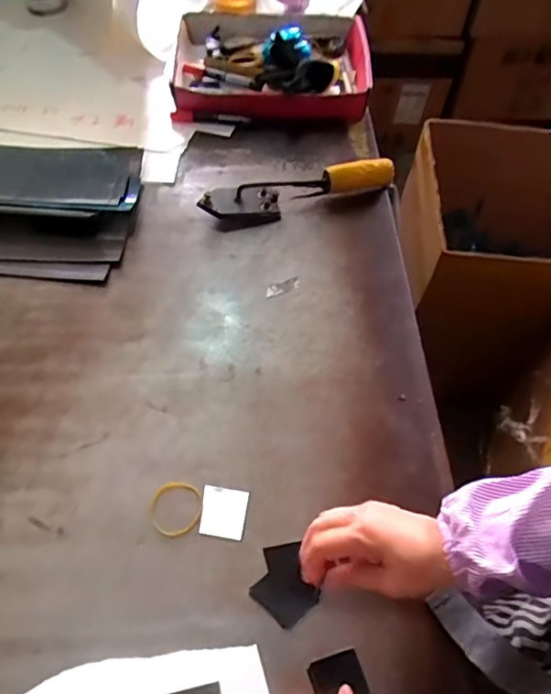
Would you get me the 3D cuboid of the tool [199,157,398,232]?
[{"bbox_3d":[0.034,-0.219,0.712,0.276,0.046,0.054,-14,60,-11],"label":"tool"}]

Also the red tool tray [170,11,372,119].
[{"bbox_3d":[-0.006,-0.483,0.867,0.316,0.064,0.263,2,59,-1],"label":"red tool tray"}]

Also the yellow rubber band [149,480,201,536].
[{"bbox_3d":[-0.096,0.154,0.497,0.049,0.004,0.051,1,59,-2],"label":"yellow rubber band"}]

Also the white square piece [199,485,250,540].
[{"bbox_3d":[-0.050,0.158,0.496,0.043,0.004,0.046,9,59,3],"label":"white square piece"}]

